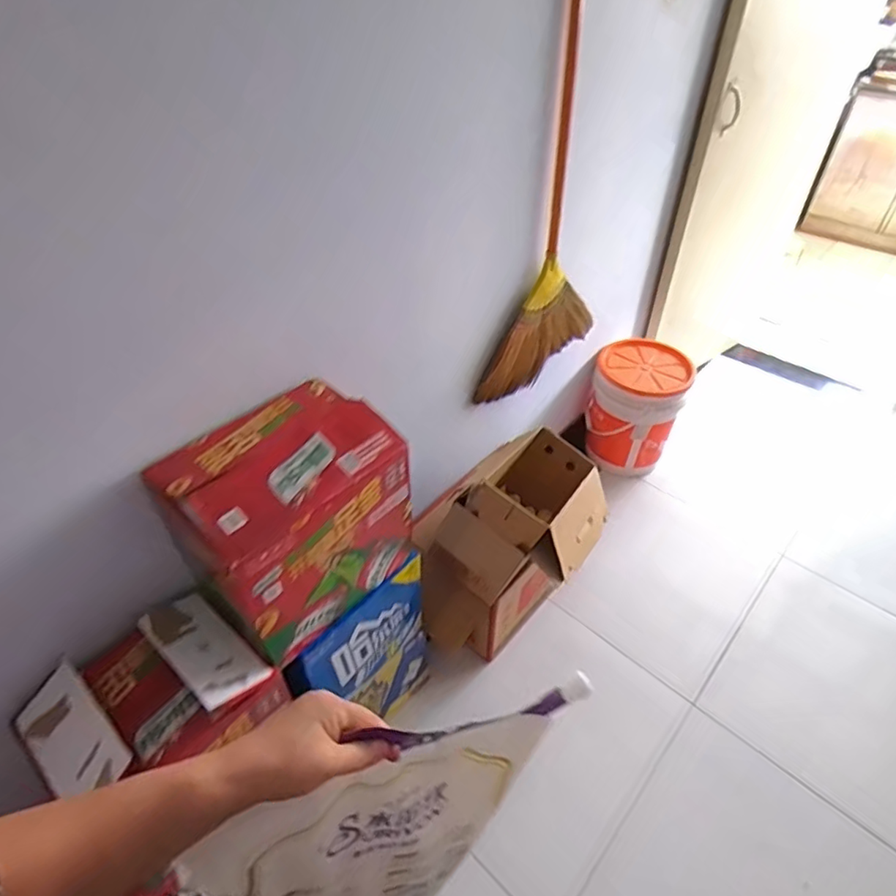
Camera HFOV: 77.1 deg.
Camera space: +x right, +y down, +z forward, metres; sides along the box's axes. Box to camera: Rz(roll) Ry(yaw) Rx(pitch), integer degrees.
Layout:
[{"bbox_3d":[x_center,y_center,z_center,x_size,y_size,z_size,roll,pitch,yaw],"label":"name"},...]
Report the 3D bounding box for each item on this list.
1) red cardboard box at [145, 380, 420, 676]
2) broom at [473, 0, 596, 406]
[{"bbox_3d":[-0.245,0.106,0.890,0.226,0.299,0.308,32,52,30],"label":"red cardboard box"},{"bbox_3d":[0.234,-0.519,1.225,0.075,0.886,0.466,28,50,26],"label":"broom"}]

